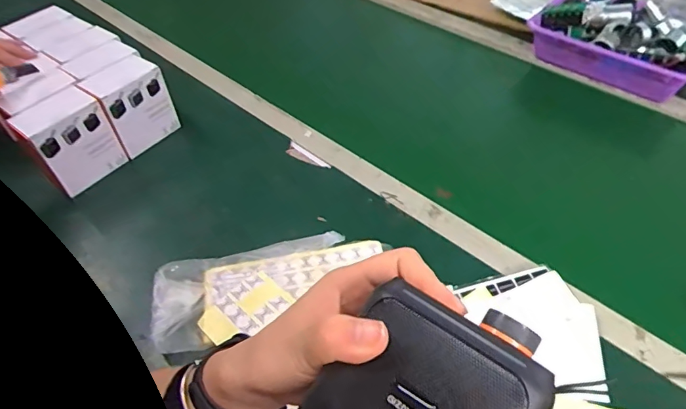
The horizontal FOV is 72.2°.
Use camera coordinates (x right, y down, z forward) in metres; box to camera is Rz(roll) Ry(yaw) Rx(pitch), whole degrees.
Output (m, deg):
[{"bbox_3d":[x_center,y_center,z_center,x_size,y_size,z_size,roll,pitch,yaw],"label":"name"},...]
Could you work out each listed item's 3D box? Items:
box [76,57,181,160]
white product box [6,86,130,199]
[{"bbox_3d":[-0.319,-0.150,0.720,0.055,0.110,0.101,35,58,28],"label":"box"},{"bbox_3d":[-0.384,-0.087,0.666,0.063,0.114,0.108,30,56,26],"label":"white product box"}]

